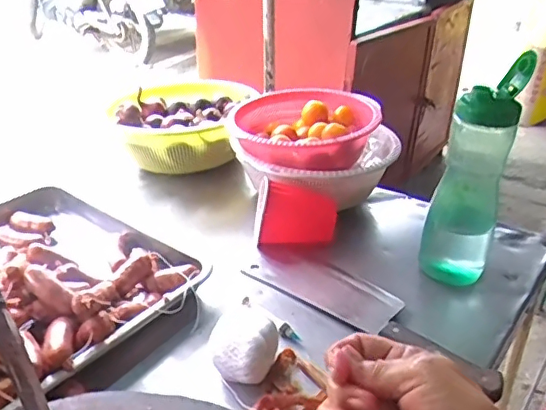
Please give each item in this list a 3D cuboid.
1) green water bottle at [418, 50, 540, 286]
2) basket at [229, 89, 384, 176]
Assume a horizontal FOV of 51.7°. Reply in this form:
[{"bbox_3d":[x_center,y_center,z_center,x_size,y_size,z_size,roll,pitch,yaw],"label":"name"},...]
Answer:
[{"bbox_3d":[0.246,-0.033,0.708,0.084,0.290,0.069,12,32,19],"label":"green water bottle"},{"bbox_3d":[0.057,-0.120,0.900,0.191,0.066,0.209,24,37,34],"label":"basket"}]

